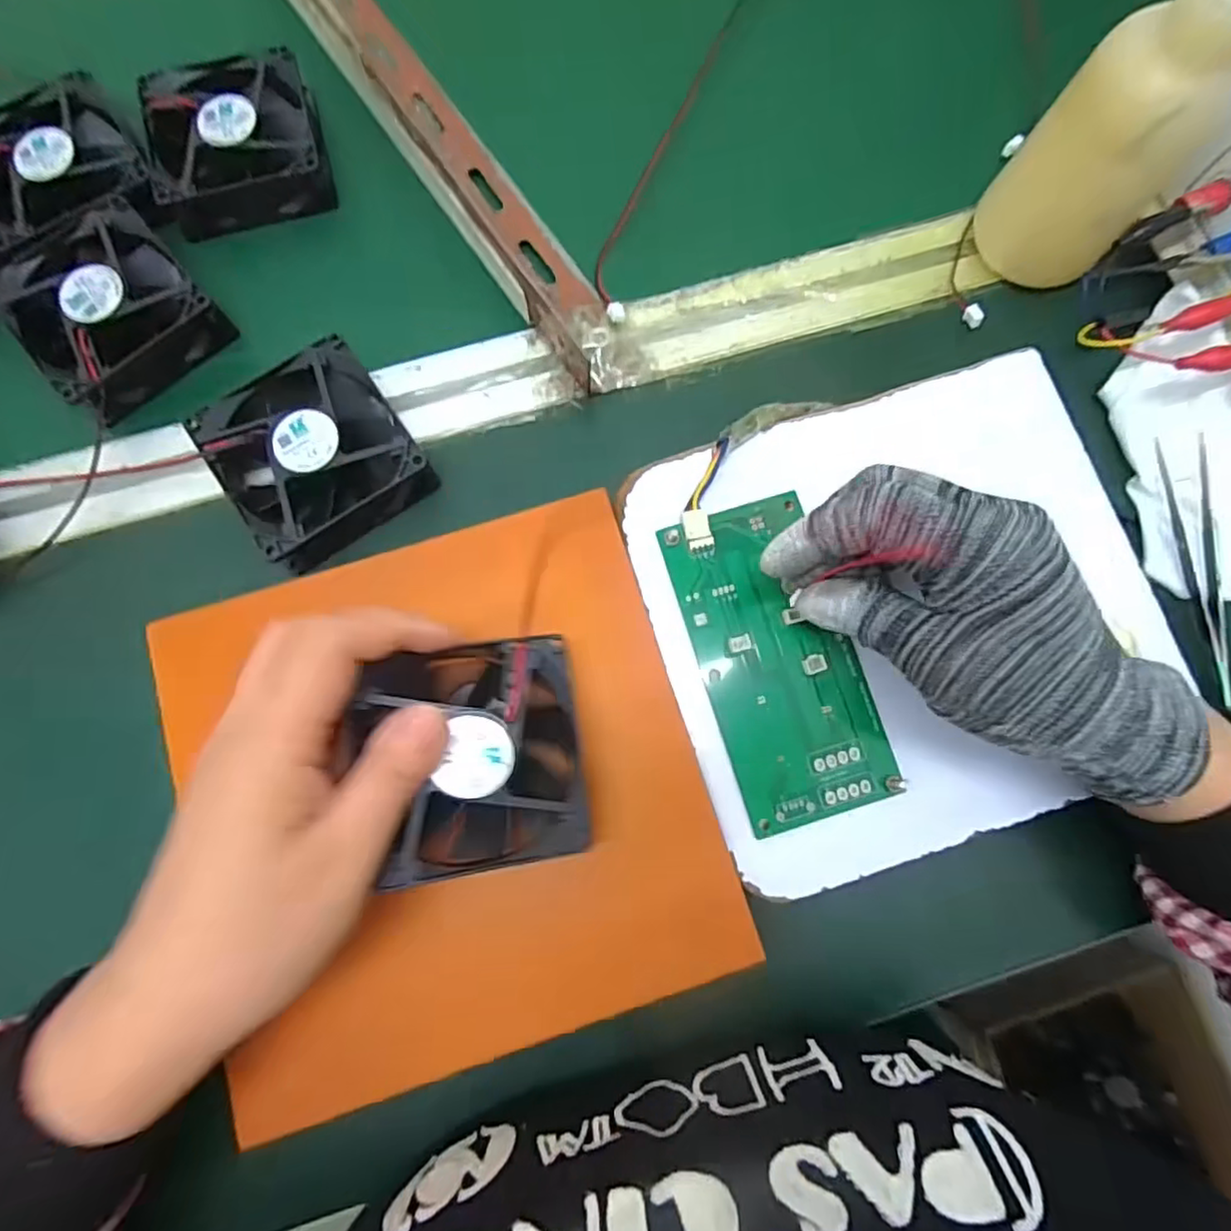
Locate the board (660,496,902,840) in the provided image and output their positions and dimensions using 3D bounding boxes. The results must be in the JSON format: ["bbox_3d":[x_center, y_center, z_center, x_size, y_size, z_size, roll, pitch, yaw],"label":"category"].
[{"bbox_3d":[0.067,0.017,0.273,0.065,0.007,0.134,-21,81,-3],"label":"board"}]

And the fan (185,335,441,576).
[{"bbox_3d":[-0.136,-0.074,0.295,0.078,0.026,0.081,-34,79,-6],"label":"fan"}]

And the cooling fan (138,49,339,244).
[{"bbox_3d":[-0.193,-0.243,0.335,0.078,0.033,0.079,-17,78,-2],"label":"cooling fan"}]

